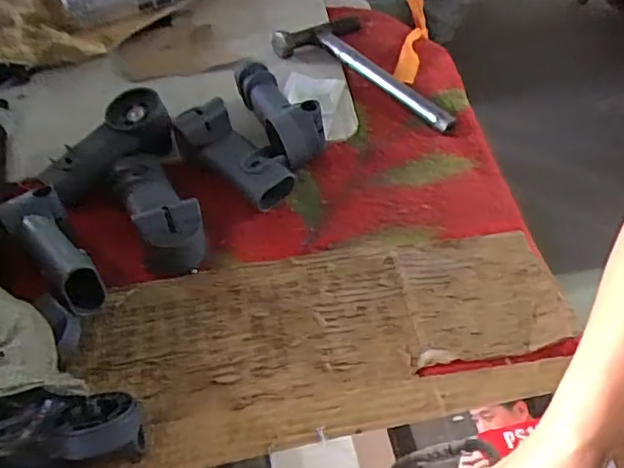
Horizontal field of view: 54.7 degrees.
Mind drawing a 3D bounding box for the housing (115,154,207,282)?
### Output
[{"bbox_3d":[-0.159,-0.033,0.625,0.063,0.053,0.165,-20,49,-15],"label":"housing"}]

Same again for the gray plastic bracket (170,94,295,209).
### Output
[{"bbox_3d":[-0.083,-0.087,0.673,0.144,0.063,0.057,41,59,15],"label":"gray plastic bracket"}]

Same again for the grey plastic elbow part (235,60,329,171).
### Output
[{"bbox_3d":[-0.043,-0.144,0.699,0.058,0.066,0.145,-28,65,-21],"label":"grey plastic elbow part"}]

